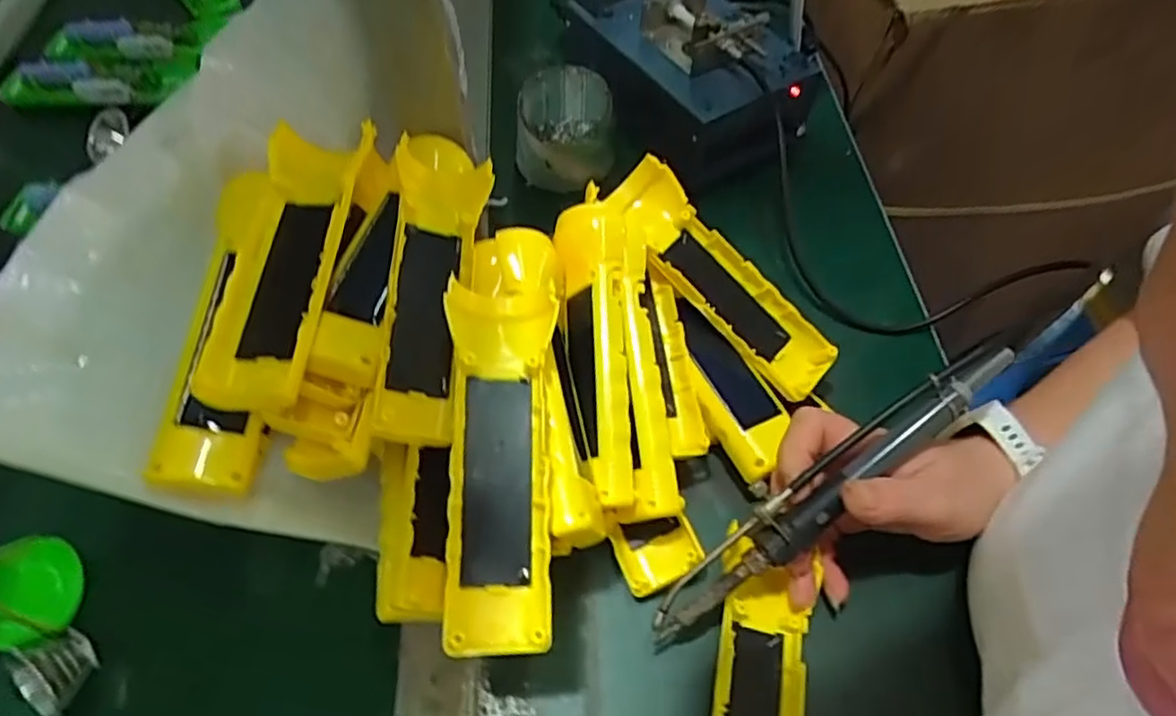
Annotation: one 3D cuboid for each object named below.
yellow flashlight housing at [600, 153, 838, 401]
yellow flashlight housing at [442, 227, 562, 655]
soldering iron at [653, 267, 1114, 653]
[{"bbox_3d":[0.077,-0.046,0.395,0.162,0.024,0.044,47,66,0],"label":"yellow flashlight housing"},{"bbox_3d":[-0.038,0.023,0.311,0.056,0.040,0.208,1,58,-1],"label":"yellow flashlight housing"},{"bbox_3d":[0.133,0.050,0.319,0.264,0.031,0.022,-40,64,4],"label":"soldering iron"}]

